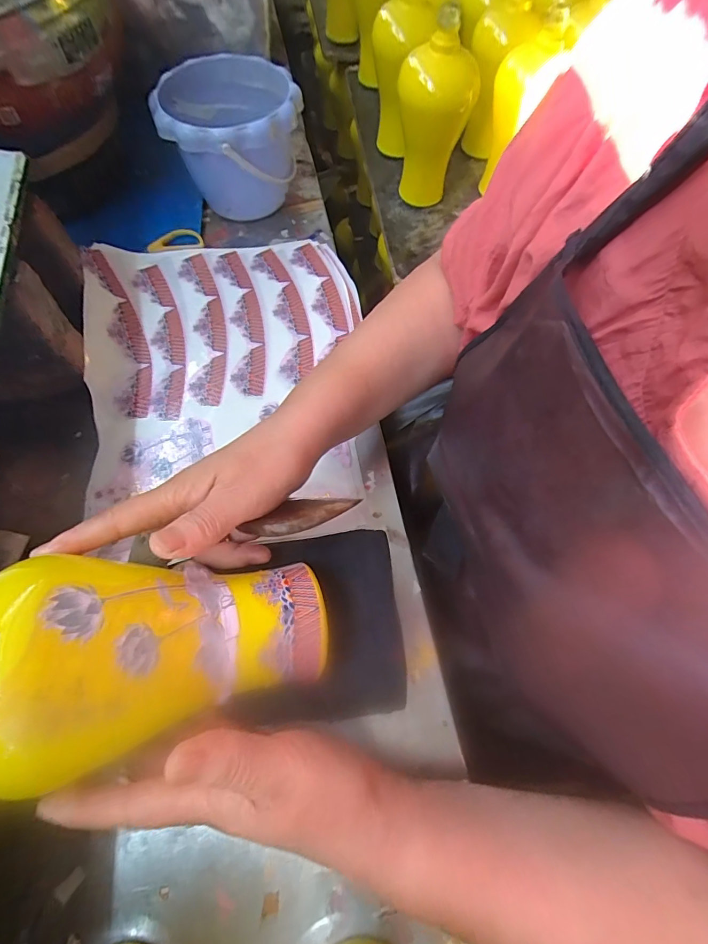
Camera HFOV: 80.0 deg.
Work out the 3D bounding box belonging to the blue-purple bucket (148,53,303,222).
[{"bbox_3d":[-0.142,-0.382,0.504,0.148,0.118,0.151,1,65,-2],"label":"blue-purple bucket"}]

